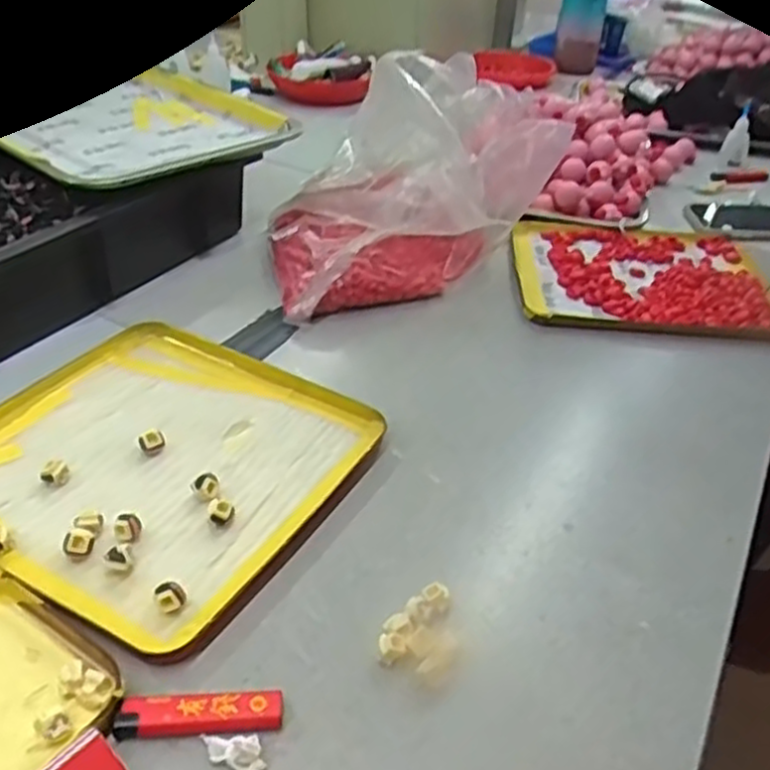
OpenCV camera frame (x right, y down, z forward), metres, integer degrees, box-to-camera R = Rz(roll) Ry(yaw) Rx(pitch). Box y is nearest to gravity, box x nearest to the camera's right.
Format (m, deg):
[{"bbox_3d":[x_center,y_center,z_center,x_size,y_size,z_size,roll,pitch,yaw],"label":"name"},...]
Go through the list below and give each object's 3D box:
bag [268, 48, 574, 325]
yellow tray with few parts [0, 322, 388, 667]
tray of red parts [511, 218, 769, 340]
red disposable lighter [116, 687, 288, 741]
[{"bbox_3d":[0.011,-0.196,0.738,0.251,0.170,0.164,-12,38,-20],"label":"bag"},{"bbox_3d":[-0.156,0.048,0.522,0.245,0.018,0.240,20,39,22],"label":"yellow tray with few parts"},{"bbox_3d":[0.260,-0.110,0.787,0.244,0.031,0.235,4,36,1],"label":"tray of red parts"},{"bbox_3d":[-0.090,0.161,0.379,0.079,0.008,0.021,-3,36,-8],"label":"red disposable lighter"}]

